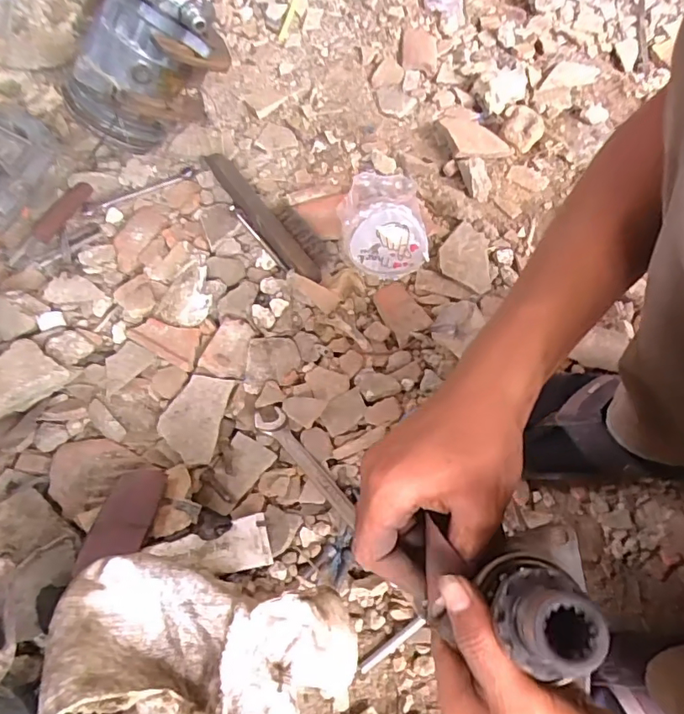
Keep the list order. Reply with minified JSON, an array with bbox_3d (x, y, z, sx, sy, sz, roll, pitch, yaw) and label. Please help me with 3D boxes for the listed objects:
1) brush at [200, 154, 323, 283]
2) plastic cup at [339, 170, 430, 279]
[{"bbox_3d":[-0.094,-0.180,0.639,0.058,0.039,0.254,-31,67,-13],"label":"brush"},{"bbox_3d":[0.047,-0.172,0.613,0.096,0.074,0.139,-3,64,0],"label":"plastic cup"}]

